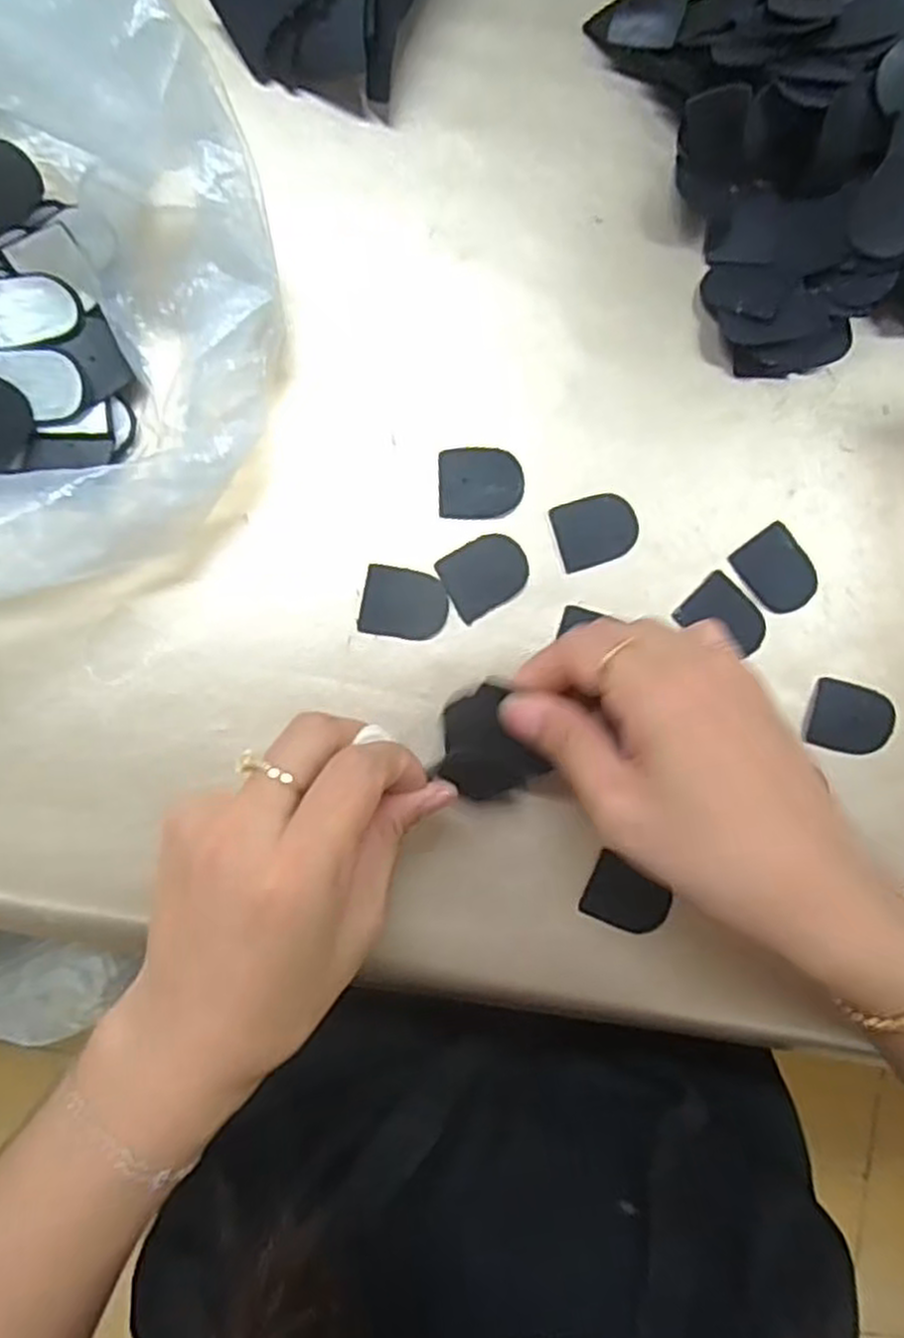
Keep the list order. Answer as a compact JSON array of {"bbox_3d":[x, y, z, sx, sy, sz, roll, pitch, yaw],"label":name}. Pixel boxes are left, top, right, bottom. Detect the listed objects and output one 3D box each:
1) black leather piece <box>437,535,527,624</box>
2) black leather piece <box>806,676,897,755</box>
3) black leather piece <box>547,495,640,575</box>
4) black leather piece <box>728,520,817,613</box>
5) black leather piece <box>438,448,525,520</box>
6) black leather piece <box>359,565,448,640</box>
[{"bbox_3d":[0.014,-0.039,0.316,0.034,0.004,0.027,-32,90,-5],"label":"black leather piece"},{"bbox_3d":[0.165,0.021,0.326,0.034,0.004,0.027,14,94,5],"label":"black leather piece"},{"bbox_3d":[0.059,-0.057,0.320,0.033,0.004,0.027,-17,88,-5],"label":"black leather piece"},{"bbox_3d":[0.135,-0.041,0.326,0.027,0.004,0.033,-37,90,-5],"label":"black leather piece"},{"bbox_3d":[0.012,-0.075,0.317,0.033,0.004,0.028,-2,87,-4],"label":"black leather piece"},{"bbox_3d":[-0.019,-0.026,0.313,0.033,0.004,0.027,8,86,-4],"label":"black leather piece"}]

